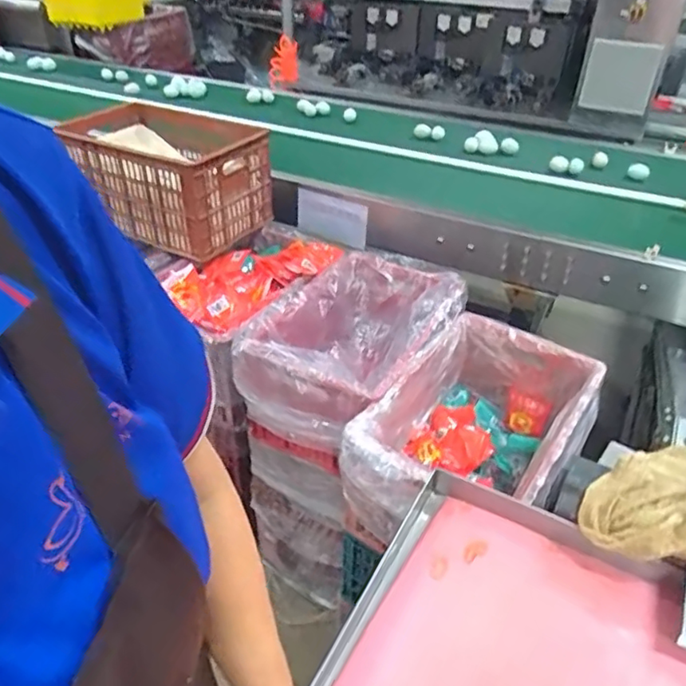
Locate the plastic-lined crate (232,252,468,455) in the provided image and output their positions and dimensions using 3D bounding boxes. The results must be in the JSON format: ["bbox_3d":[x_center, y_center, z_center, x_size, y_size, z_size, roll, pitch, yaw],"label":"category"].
[{"bbox_3d":[0.031,0.015,1.292,0.334,0.222,0.495,22,40,24],"label":"plastic-lined crate"}]

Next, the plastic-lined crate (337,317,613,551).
[{"bbox_3d":[0.246,0.191,1.100,0.319,0.222,0.488,25,41,27],"label":"plastic-lined crate"}]

